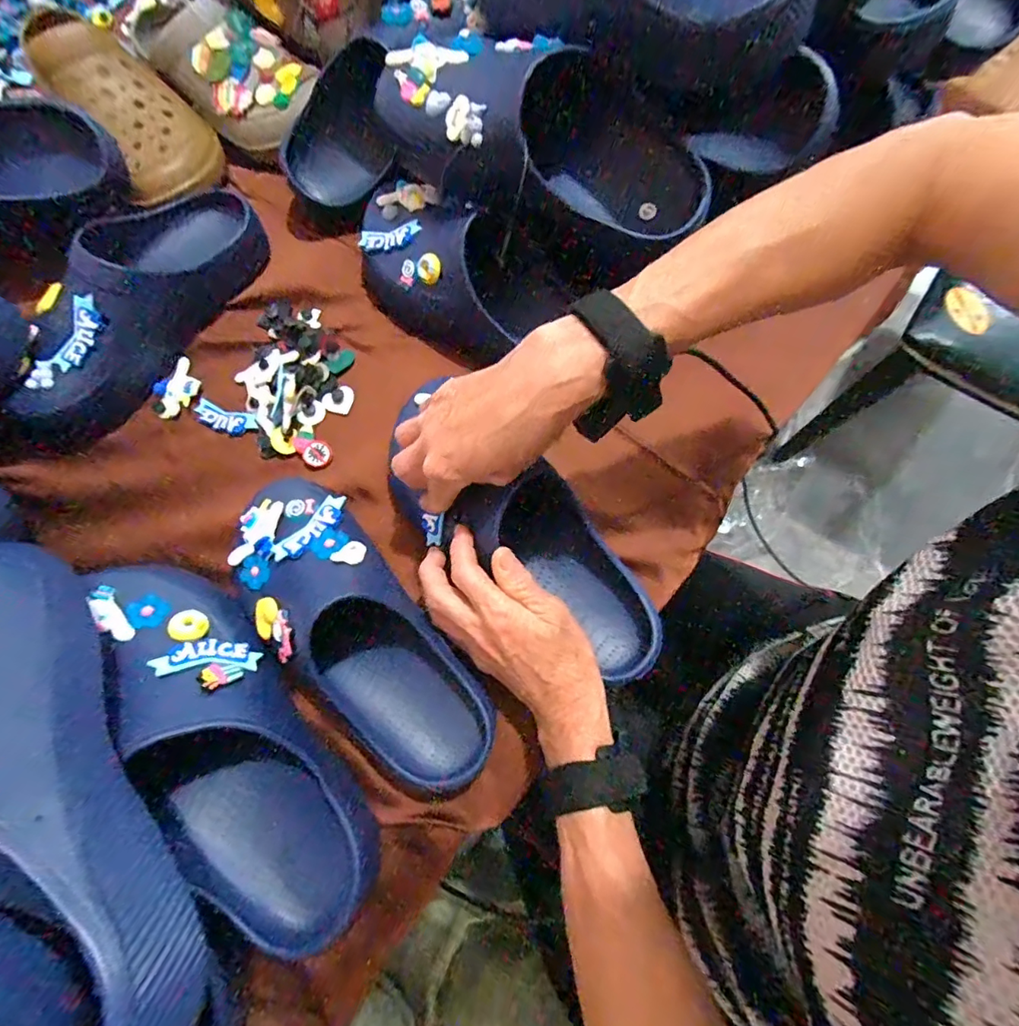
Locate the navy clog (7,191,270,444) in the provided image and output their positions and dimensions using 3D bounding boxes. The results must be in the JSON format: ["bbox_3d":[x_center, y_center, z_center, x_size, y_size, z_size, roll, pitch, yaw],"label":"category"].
[{"bbox_3d":[-0.338,-0.198,0.445,0.101,0.092,0.281,29,75,10],"label":"navy clog"}]

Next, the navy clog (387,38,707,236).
[{"bbox_3d":[0.025,-0.288,0.379,0.258,0.087,0.109,29,75,10],"label":"navy clog"}]

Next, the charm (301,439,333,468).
[{"bbox_3d":[-0.172,-0.053,0.447,0.024,0.005,0.029,-34,75,-10],"label":"charm"}]

